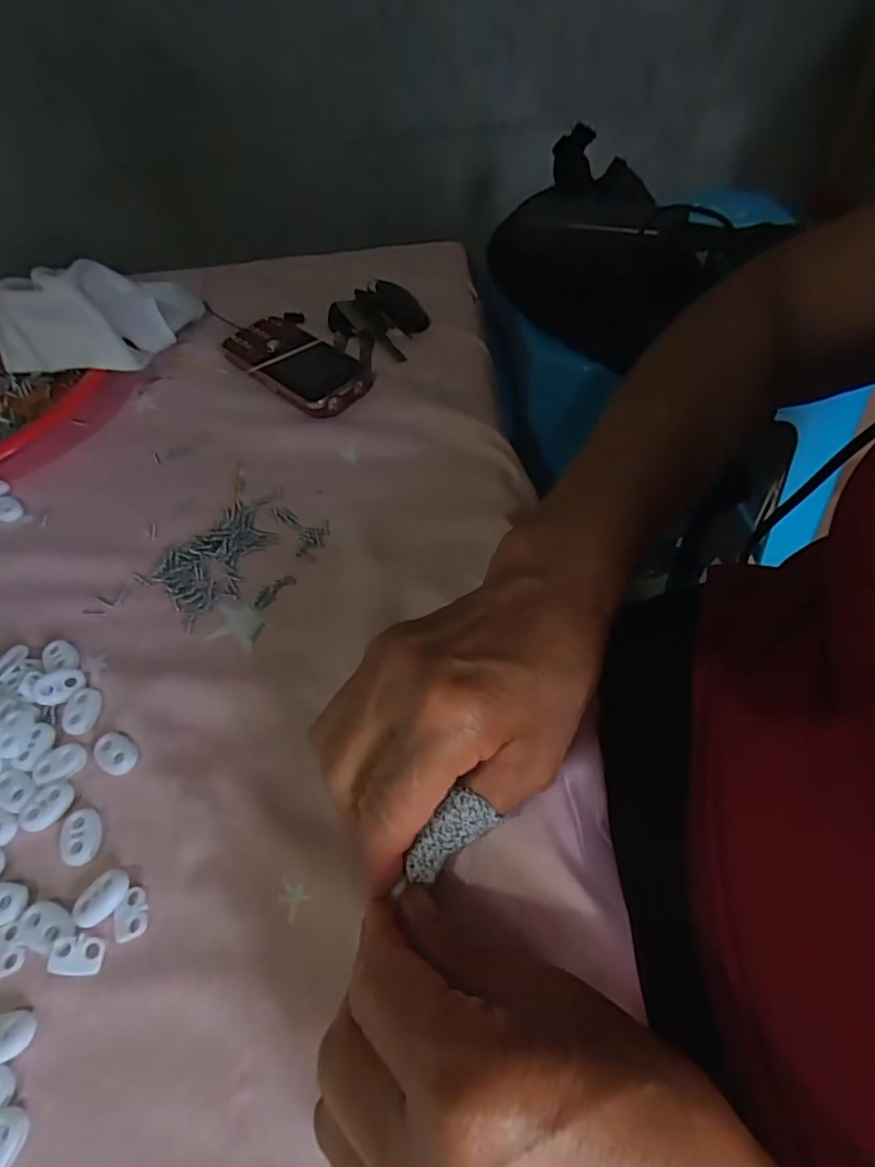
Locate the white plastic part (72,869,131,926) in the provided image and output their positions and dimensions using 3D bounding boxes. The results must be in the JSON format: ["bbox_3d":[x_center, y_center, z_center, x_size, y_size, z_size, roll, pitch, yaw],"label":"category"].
[{"bbox_3d":[-0.132,0.123,0.236,0.015,0.005,0.021,36,64,26],"label":"white plastic part"}]

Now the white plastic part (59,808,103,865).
[{"bbox_3d":[-0.150,0.106,0.251,0.015,0.004,0.022,-9,53,-3],"label":"white plastic part"}]

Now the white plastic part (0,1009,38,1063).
[{"bbox_3d":[-0.153,0.159,0.210,0.021,0.006,0.015,-10,53,-3],"label":"white plastic part"}]

